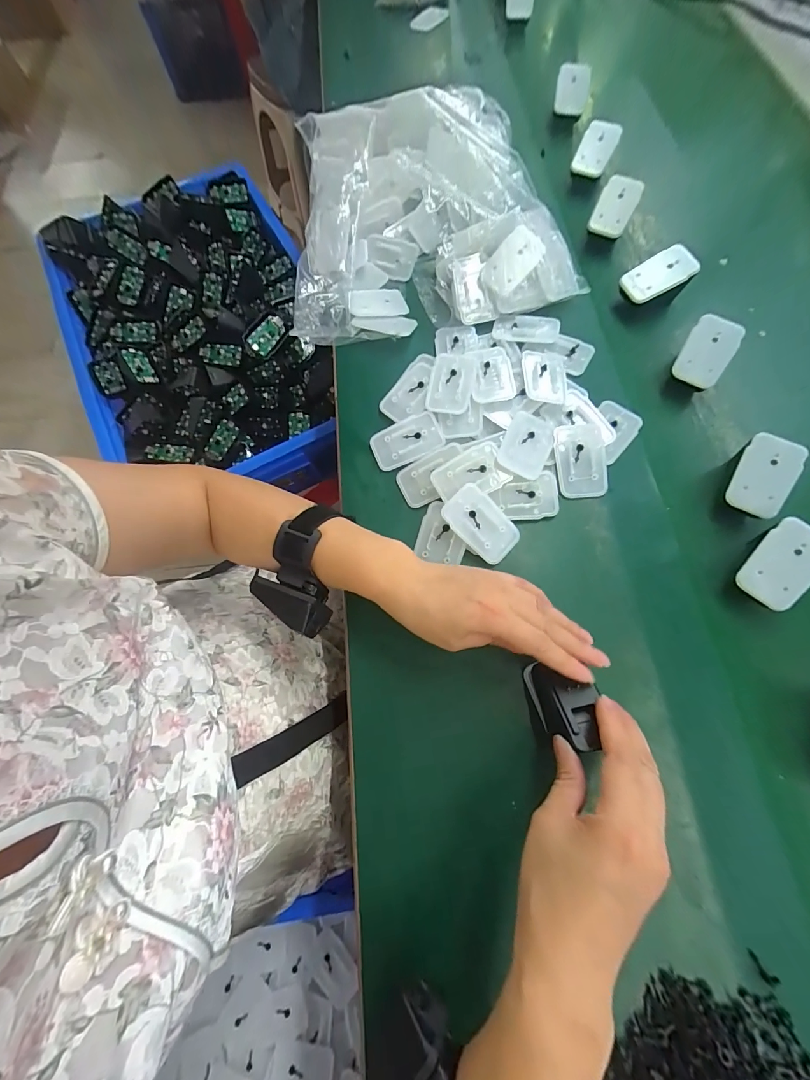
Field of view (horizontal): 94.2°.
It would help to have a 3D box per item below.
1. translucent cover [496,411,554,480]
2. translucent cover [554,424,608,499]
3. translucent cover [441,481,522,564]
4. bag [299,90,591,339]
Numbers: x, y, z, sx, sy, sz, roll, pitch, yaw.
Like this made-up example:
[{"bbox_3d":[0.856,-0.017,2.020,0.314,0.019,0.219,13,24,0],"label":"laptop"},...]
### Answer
[{"bbox_3d":[0.113,-0.089,0.350,0.042,0.008,0.064,23,72,8],"label":"translucent cover"},{"bbox_3d":[0.163,-0.073,0.347,0.046,0.005,0.068,-3,83,2],"label":"translucent cover"},{"bbox_3d":[0.068,-0.015,0.334,0.069,0.005,0.043,44,80,-2],"label":"translucent cover"},{"bbox_3d":[0.006,-0.379,0.422,0.293,0.093,0.303,-13,71,-5],"label":"bag"}]

